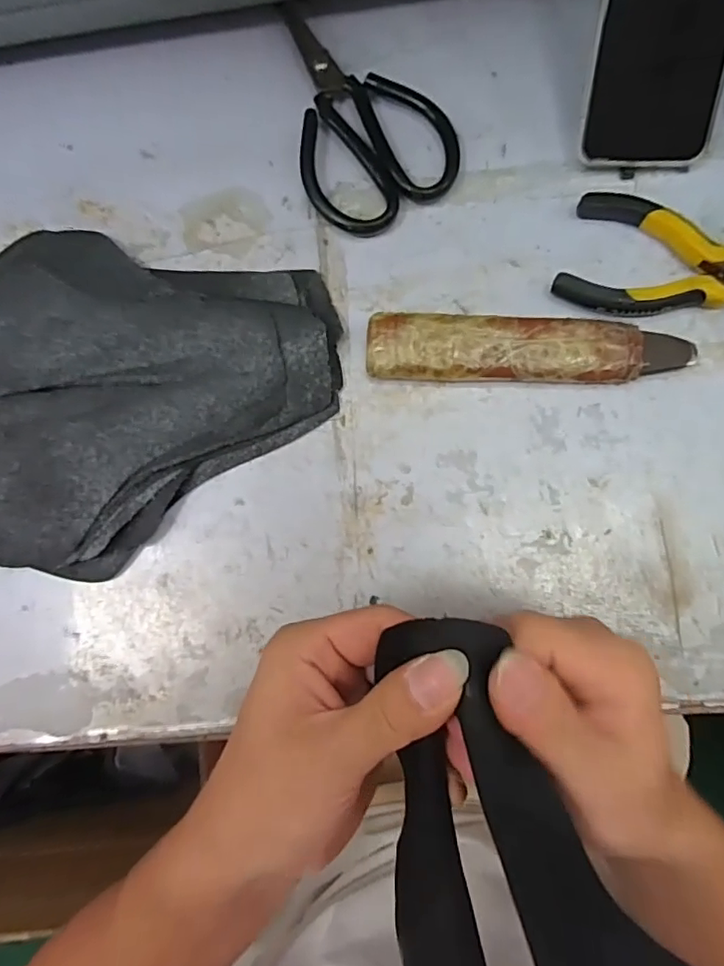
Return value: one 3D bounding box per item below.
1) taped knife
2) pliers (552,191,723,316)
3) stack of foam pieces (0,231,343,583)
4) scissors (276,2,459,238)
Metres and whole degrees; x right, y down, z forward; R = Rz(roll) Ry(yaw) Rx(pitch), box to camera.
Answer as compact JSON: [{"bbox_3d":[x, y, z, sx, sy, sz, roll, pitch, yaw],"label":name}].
[{"bbox_3d":[0.098,-0.078,0.338,0.186,0.018,0.039,4,84,5],"label":"taped knife"},{"bbox_3d":[0.196,-0.121,0.334,0.148,0.016,0.066,19,86,7],"label":"pliers"},{"bbox_3d":[-0.159,-0.049,0.356,0.266,0.021,0.212,12,85,6],"label":"stack of foam pieces"},{"bbox_3d":[-0.009,-0.243,0.365,0.094,0.012,0.161,-28,82,1],"label":"scissors"}]

